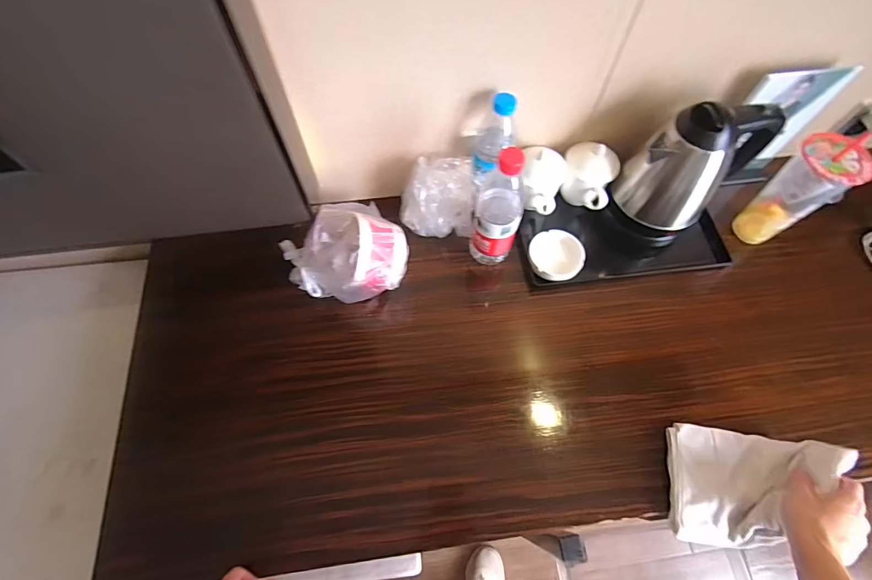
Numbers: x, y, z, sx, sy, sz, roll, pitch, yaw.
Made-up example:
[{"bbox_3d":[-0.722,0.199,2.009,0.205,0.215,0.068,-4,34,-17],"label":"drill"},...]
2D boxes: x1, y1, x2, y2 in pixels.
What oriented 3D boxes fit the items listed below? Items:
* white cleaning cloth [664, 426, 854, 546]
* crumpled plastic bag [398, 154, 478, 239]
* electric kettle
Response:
[{"bbox_3d":[0.400,0.247,0.522,0.184,0.064,0.138,9,64,4],"label":"white cleaning cloth"},{"bbox_3d":[0.002,-0.145,0.672,0.112,0.100,0.097,2,64,0],"label":"crumpled plastic bag"},{"bbox_3d":[0.382,-0.185,0.648,0.162,0.217,0.119,-35,69,-16],"label":"electric kettle"}]

